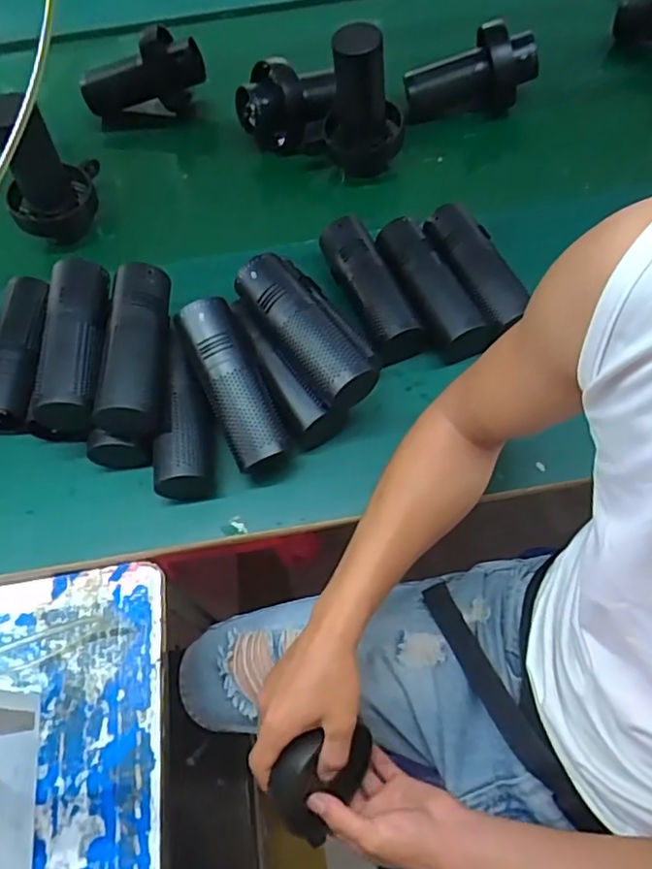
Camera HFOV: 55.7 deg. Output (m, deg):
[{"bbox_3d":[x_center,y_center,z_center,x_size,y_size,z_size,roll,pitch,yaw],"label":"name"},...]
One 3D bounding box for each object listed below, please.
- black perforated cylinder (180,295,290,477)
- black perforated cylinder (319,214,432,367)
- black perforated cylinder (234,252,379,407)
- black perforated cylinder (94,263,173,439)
[{"bbox_3d":[-0.087,-0.046,0.582,0.053,0.047,0.163,-23,84,-8],"label":"black perforated cylinder"},{"bbox_3d":[0.048,-0.155,0.649,0.062,0.063,0.171,-18,63,-5],"label":"black perforated cylinder"},{"bbox_3d":[-0.020,-0.101,0.571,0.054,0.045,0.160,-35,66,-14],"label":"black perforated cylinder"},{"bbox_3d":[-0.177,-0.082,0.572,0.056,0.057,0.159,-3,62,2],"label":"black perforated cylinder"}]

